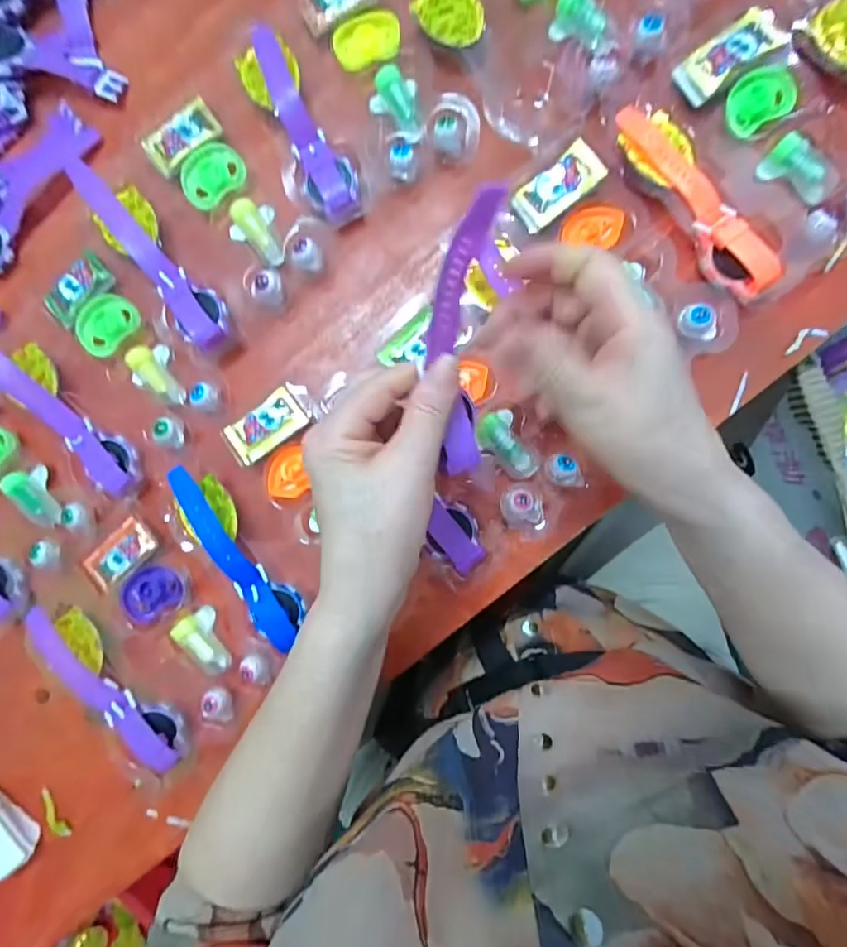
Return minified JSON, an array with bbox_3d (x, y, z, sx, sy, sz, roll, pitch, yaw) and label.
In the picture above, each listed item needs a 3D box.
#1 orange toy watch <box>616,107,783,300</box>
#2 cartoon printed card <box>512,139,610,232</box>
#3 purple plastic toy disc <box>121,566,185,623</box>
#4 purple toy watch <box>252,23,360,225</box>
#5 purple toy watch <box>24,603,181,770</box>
[{"bbox_3d":[0.175,-0.177,0.335,0.031,0.016,0.144,-36,87,3],"label":"orange toy watch"},{"bbox_3d":[0.090,-0.195,0.346,0.061,0.010,0.032,-35,87,3],"label":"cartoon printed card"},{"bbox_3d":[-0.196,0.086,0.369,0.040,0.010,0.035,-34,87,4],"label":"purple plastic toy disc"},{"bbox_3d":[-0.086,-0.240,0.357,0.033,0.021,0.138,-31,87,4],"label":"purple toy watch"},{"bbox_3d":[-0.222,0.148,0.361,0.143,0.024,0.026,45,93,3],"label":"purple toy watch"}]

